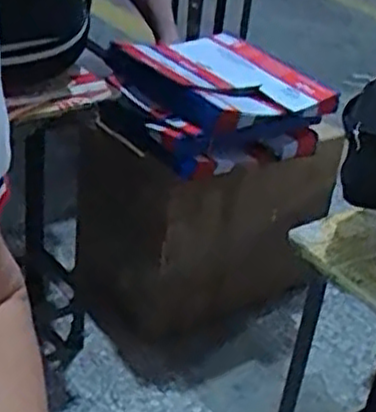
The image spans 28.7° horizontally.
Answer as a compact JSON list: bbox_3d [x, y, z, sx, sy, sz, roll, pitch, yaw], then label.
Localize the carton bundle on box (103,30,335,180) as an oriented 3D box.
[{"bbox_3d":[0.038,-0.189,1.353,0.361,0.147,0.273,29,36,33],"label":"carton bundle on box"}]

